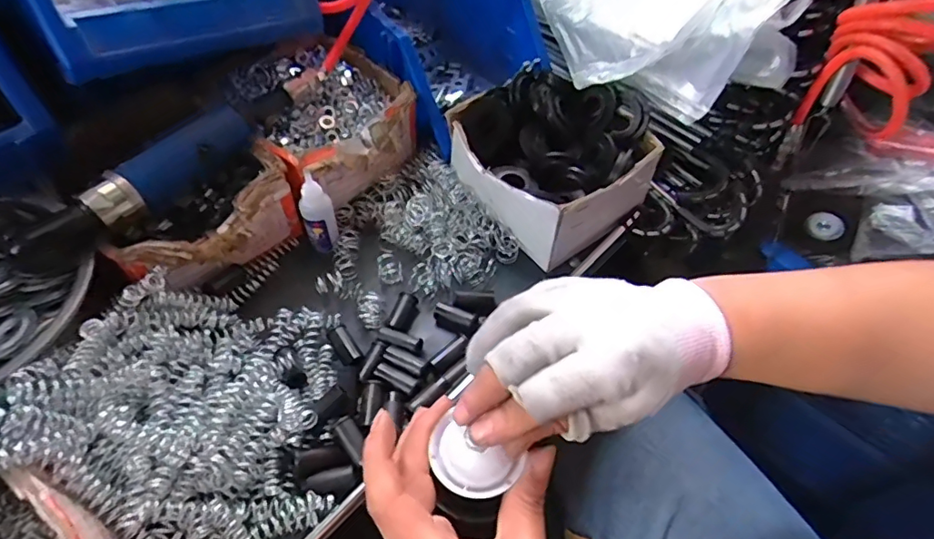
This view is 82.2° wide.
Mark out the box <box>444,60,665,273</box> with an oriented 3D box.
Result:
[{"bbox_3d":[0.070,-0.101,0.467,0.145,0.078,0.152,-29,59,-23],"label":"box"}]

